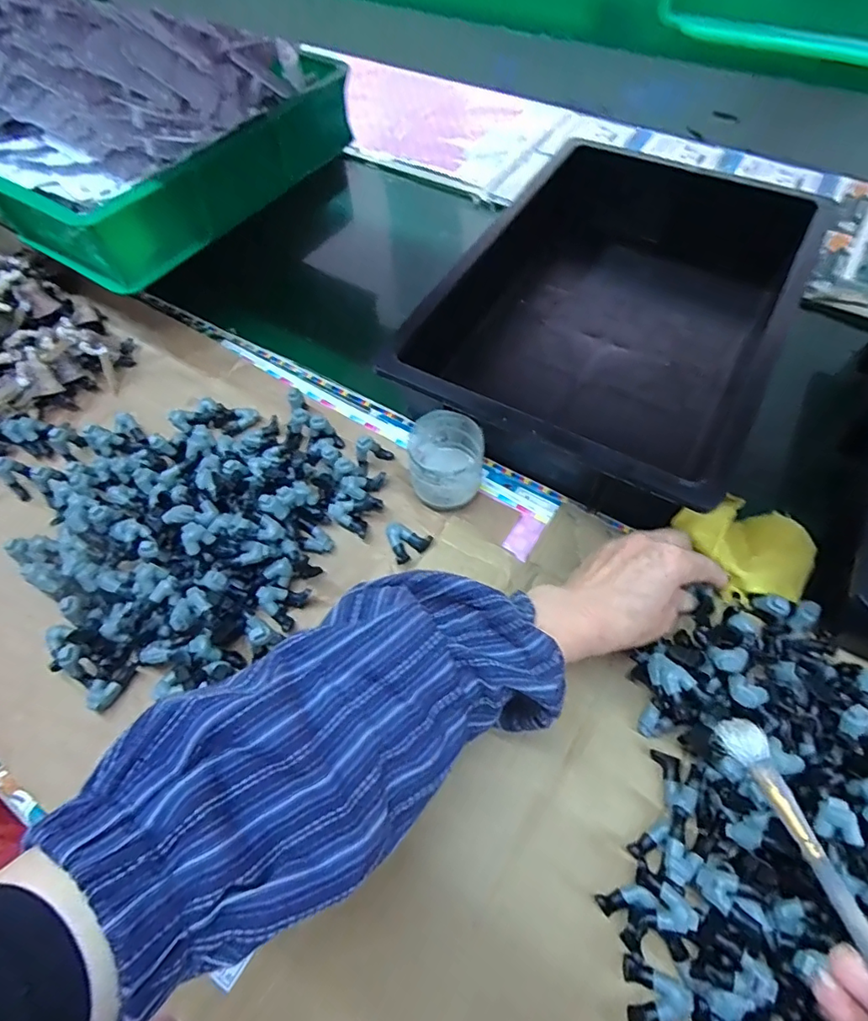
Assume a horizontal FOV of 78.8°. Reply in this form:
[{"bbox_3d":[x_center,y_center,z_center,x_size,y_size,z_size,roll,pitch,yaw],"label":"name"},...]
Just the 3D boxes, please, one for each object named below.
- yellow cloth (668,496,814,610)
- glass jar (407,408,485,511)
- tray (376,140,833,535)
[{"bbox_3d":[0.254,0.031,0.421,0.105,0.052,0.086,-14,61,-5],"label":"yellow cloth"},{"bbox_3d":[0.011,-0.045,0.473,0.063,0.068,0.072,-7,60,-1],"label":"glass jar"},{"bbox_3d":[0.189,-0.210,0.556,0.302,0.091,0.446,26,65,17],"label":"tray"}]

